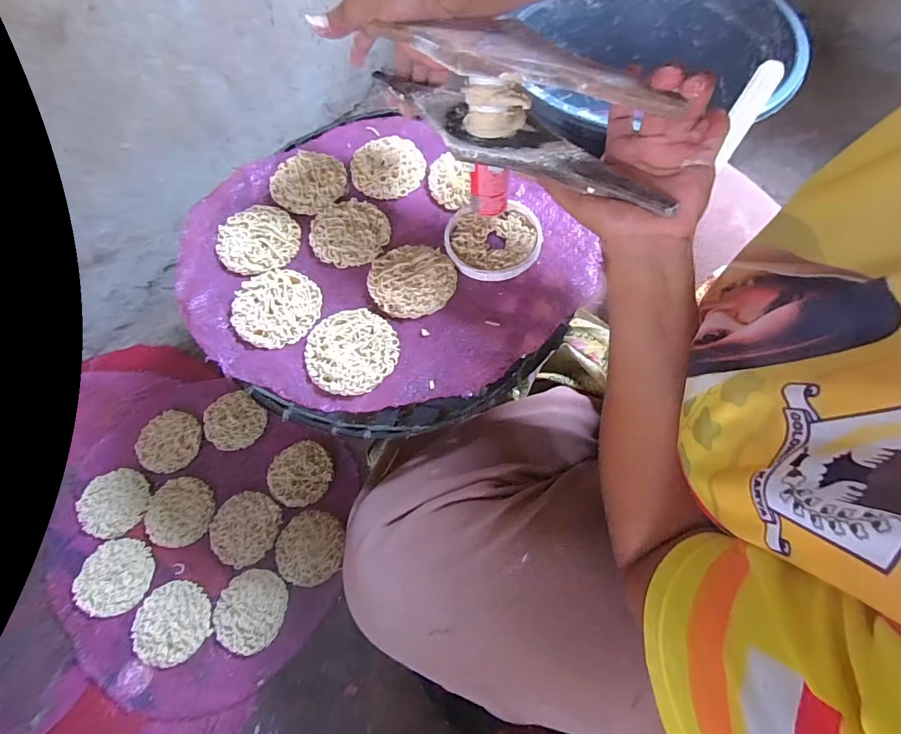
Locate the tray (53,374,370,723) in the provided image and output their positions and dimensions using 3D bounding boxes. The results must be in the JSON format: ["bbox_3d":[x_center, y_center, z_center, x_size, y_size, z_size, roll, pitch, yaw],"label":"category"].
[{"bbox_3d":[-0.285,0.183,0.496,0.327,0.033,0.307,-1,66,3],"label":"tray"}]

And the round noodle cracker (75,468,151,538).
[{"bbox_3d":[-0.390,0.156,0.501,0.080,0.006,0.072,18,68,11],"label":"round noodle cracker"}]

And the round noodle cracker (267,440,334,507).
[{"bbox_3d":[-0.180,0.126,0.520,0.072,0.009,0.074,-1,66,3],"label":"round noodle cracker"}]

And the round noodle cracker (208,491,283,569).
[{"bbox_3d":[-0.233,0.181,0.488,0.074,0.004,0.076,-1,66,3],"label":"round noodle cracker"}]

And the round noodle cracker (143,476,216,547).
[{"bbox_3d":[-0.310,0.164,0.495,0.072,0.005,0.073,-1,66,3],"label":"round noodle cracker"}]

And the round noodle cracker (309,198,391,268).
[{"bbox_3d":[-0.097,-0.128,0.414,0.075,0.008,0.072,-1,66,3],"label":"round noodle cracker"}]

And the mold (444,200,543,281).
[{"bbox_3d":[0.039,-0.117,0.400,0.088,0.013,0.081,-1,66,3],"label":"mold"}]

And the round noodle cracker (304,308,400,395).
[{"bbox_3d":[-0.082,-0.014,0.357,0.074,0.007,0.074,-1,66,3],"label":"round noodle cracker"}]

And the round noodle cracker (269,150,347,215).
[{"bbox_3d":[-0.145,-0.189,0.435,0.073,0.009,0.072,-1,66,3],"label":"round noodle cracker"}]

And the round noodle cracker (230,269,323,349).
[{"bbox_3d":[-0.152,-0.054,0.377,0.074,0.008,0.072,-20,66,-6],"label":"round noodle cracker"}]

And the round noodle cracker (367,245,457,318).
[{"bbox_3d":[-0.034,-0.078,0.384,0.076,0.009,0.072,-1,66,3],"label":"round noodle cracker"}]

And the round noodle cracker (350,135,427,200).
[{"bbox_3d":[-0.064,-0.205,0.443,0.075,0.017,0.067,-15,66,-4],"label":"round noodle cracker"}]

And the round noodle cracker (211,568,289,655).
[{"bbox_3d":[-0.212,0.255,0.456,0.073,0.009,0.075,-1,66,3],"label":"round noodle cracker"}]

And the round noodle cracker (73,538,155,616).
[{"bbox_3d":[-0.362,0.224,0.465,0.073,0.010,0.072,-1,66,3],"label":"round noodle cracker"}]

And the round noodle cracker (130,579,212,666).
[{"bbox_3d":[-0.292,0.264,0.449,0.075,0.008,0.073,-1,66,3],"label":"round noodle cracker"}]

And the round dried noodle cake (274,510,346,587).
[{"bbox_3d":[-0.158,0.202,0.487,0.072,0.012,0.076,-1,66,3],"label":"round dried noodle cake"}]

